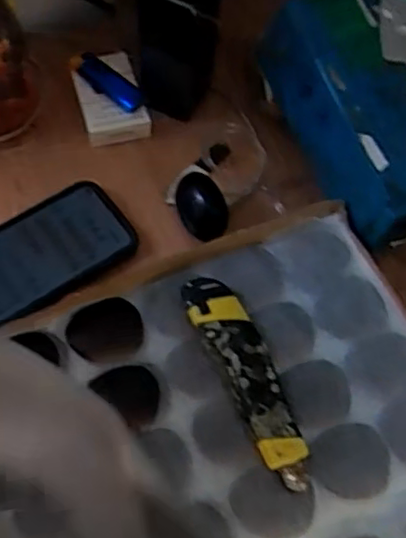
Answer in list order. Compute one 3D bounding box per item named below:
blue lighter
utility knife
[{"bbox_3d":[-0.090,-0.175,0.590,0.081,0.011,0.027,42,66,17],"label":"blue lighter"},{"bbox_3d":[0.033,0.076,0.450,0.038,0.023,0.157,-23,65,-16],"label":"utility knife"}]

